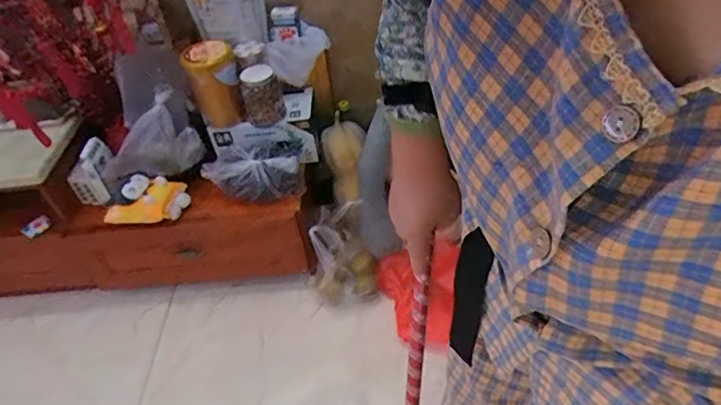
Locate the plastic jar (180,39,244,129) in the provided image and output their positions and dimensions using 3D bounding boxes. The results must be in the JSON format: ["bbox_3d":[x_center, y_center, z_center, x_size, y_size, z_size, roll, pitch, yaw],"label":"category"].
[{"bbox_3d":[-0.362,-0.295,1.265,0.113,0.199,0.123,-17,44,-9],"label":"plastic jar"}]

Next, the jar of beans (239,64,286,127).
[{"bbox_3d":[-0.251,-0.271,1.287,0.097,0.133,0.075,-17,44,-9],"label":"jar of beans"}]

